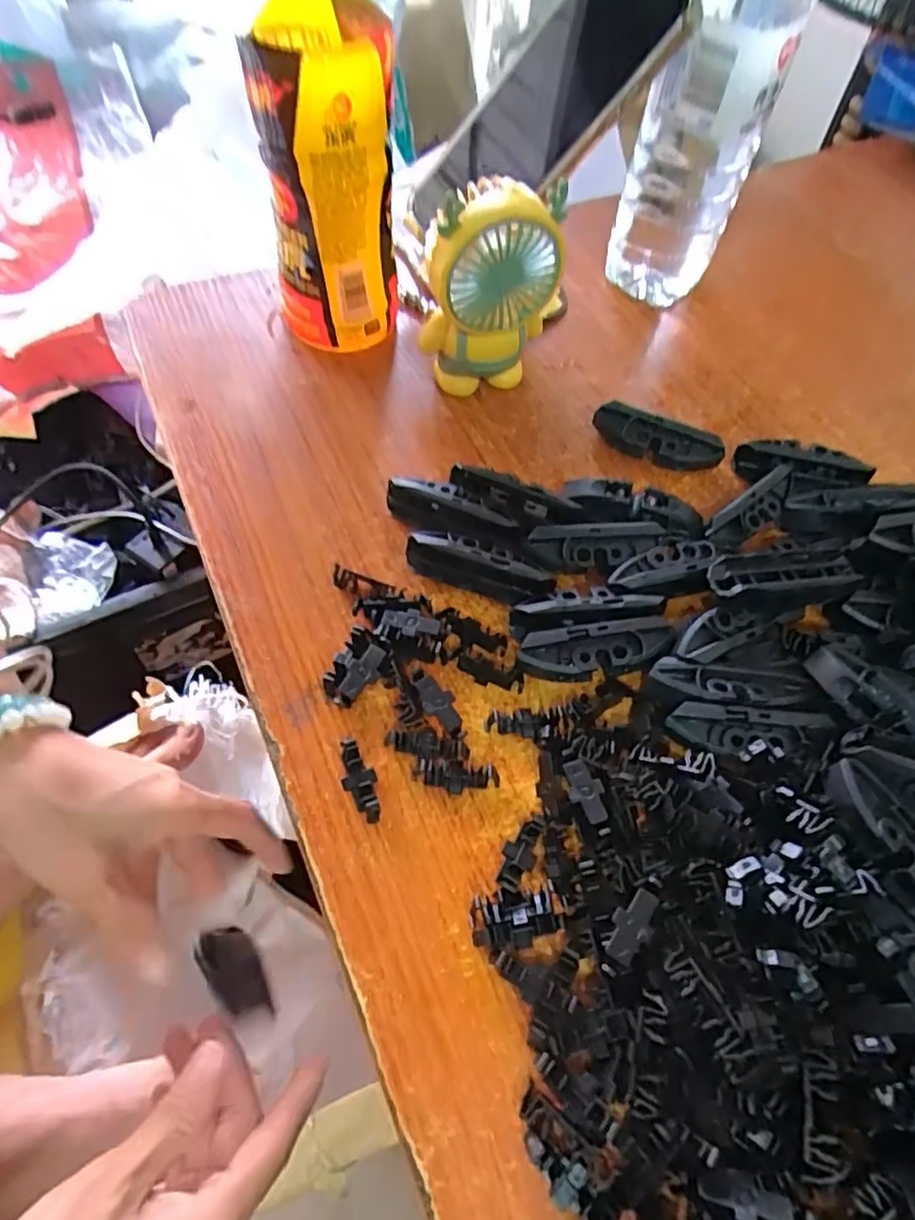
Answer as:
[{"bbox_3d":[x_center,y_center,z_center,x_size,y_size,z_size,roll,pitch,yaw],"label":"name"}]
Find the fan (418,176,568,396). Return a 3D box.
[{"bbox_3d":[0.015,-0.169,0.358,0.070,0.110,0.045,-5,59,-7],"label":"fan"}]

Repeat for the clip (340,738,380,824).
[{"bbox_3d":[-0.040,0.070,0.271,0.013,0.010,0.034,-16,61,-13],"label":"clip"}]

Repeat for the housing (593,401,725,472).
[{"bbox_3d":[0.110,-0.093,0.368,0.070,0.028,0.013,18,59,7],"label":"housing"}]

